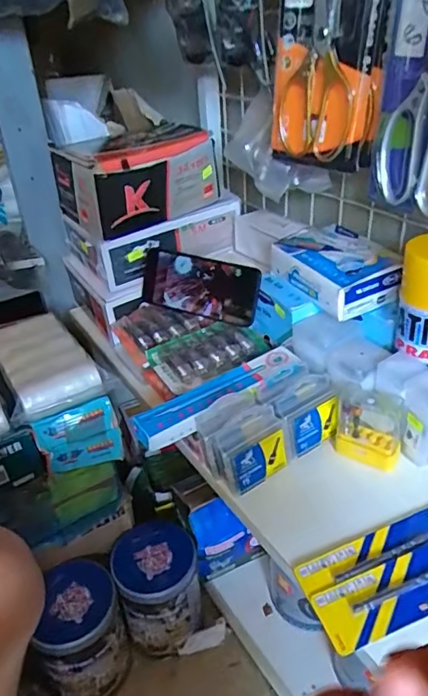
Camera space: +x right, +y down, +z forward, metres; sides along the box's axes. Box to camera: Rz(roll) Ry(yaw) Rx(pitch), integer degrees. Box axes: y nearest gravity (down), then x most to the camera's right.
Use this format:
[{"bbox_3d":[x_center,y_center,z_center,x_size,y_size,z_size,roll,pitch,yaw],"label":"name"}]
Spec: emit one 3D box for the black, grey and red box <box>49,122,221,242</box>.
[{"bbox_3d":[-0.101,-0.228,0.702,0.187,0.094,0.134,-25,38,-30],"label":"black, grey and red box"}]

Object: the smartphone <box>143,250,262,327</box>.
[{"bbox_3d":[-0.019,-0.078,0.673,0.160,0.074,0.012,14,12,20],"label":"smartphone"}]

